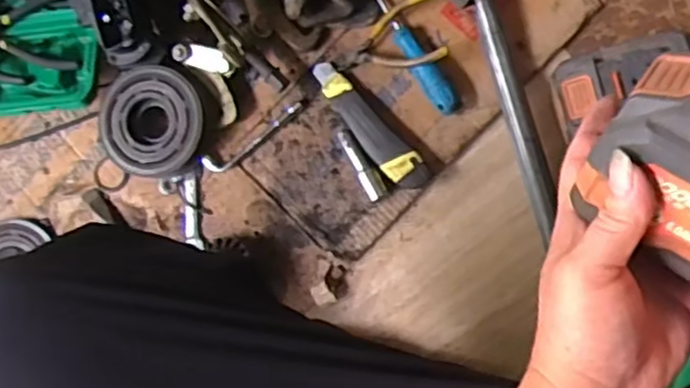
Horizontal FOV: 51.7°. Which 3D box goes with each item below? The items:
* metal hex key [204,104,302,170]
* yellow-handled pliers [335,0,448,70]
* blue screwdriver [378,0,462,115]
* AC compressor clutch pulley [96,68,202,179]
[{"bbox_3d":[-0.091,-0.055,0.721,0.115,0.010,0.022,-30,83,6],"label":"metal hex key"},{"bbox_3d":[0.041,-0.150,0.688,0.108,0.029,0.069,-13,85,8],"label":"yellow-handled pliers"},{"bbox_3d":[0.055,-0.161,0.698,0.024,0.028,0.192,-32,83,6],"label":"blue screwdriver"},{"bbox_3d":[-0.194,-0.073,0.728,0.108,0.042,0.109,-13,85,8],"label":"AC compressor clutch pulley"}]

